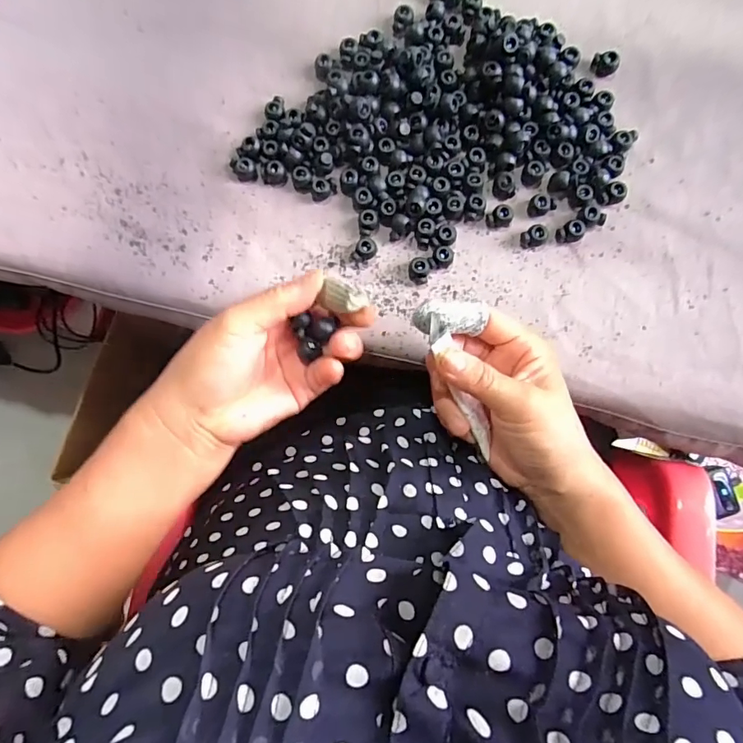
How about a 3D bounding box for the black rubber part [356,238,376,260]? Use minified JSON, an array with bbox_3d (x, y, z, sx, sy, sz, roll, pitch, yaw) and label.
[{"bbox_3d":[-0.004,-0.093,0.351,0.016,0.010,0.016,0,85,2],"label":"black rubber part"}]

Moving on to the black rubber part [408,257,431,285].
[{"bbox_3d":[0.035,-0.076,0.347,0.016,0.011,0.018,4,85,2],"label":"black rubber part"}]

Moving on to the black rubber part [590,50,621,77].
[{"bbox_3d":[0.181,-0.238,0.358,0.019,0.012,0.011,30,85,7],"label":"black rubber part"}]

